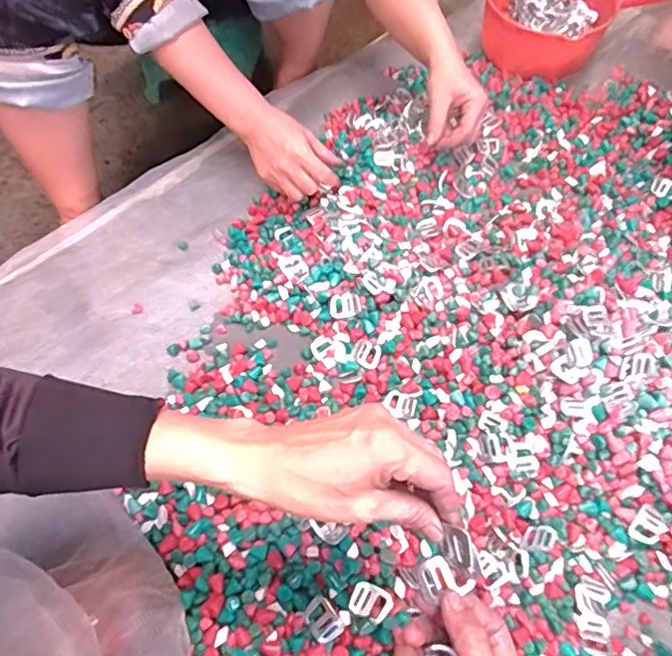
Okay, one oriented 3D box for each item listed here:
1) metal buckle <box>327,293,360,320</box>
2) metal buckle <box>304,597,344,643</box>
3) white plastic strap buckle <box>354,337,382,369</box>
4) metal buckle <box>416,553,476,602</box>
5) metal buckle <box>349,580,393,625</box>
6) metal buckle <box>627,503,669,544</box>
[{"bbox_3d":[0.010,-0.025,0.619,0.035,0.004,0.028,-6,78,12],"label":"metal buckle"},{"bbox_3d":[-0.010,0.236,0.453,0.025,0.006,0.033,-35,79,-1],"label":"metal buckle"},{"bbox_3d":[0.034,0.028,0.603,0.032,0.004,0.027,36,87,23],"label":"white plastic strap buckle"},{"bbox_3d":[0.064,0.146,0.326,0.026,0.008,0.026,-32,91,-5],"label":"metal buckle"},{"bbox_3d":[0.028,0.221,0.451,0.032,0.004,0.026,24,77,8],"label":"metal buckle"},{"bbox_3d":[0.280,0.180,0.504,0.032,0.004,0.030,-42,83,-5],"label":"metal buckle"}]

